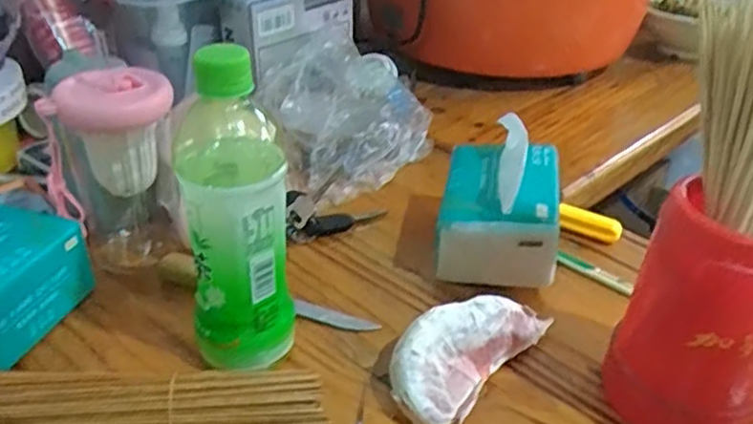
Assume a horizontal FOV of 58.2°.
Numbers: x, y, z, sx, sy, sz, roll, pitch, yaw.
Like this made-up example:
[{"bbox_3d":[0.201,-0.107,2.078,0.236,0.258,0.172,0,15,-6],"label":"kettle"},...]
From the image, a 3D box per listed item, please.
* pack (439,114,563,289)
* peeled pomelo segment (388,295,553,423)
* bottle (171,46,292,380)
[{"bbox_3d":[0.103,-0.007,0.559,0.093,0.103,0.114,9,33,10],"label":"pack"},{"bbox_3d":[0.059,0.091,0.461,0.059,0.041,0.134,27,40,33],"label":"peeled pomelo segment"},{"bbox_3d":[-0.088,0.005,0.423,0.063,0.214,0.066,-5,34,-12],"label":"bottle"}]

